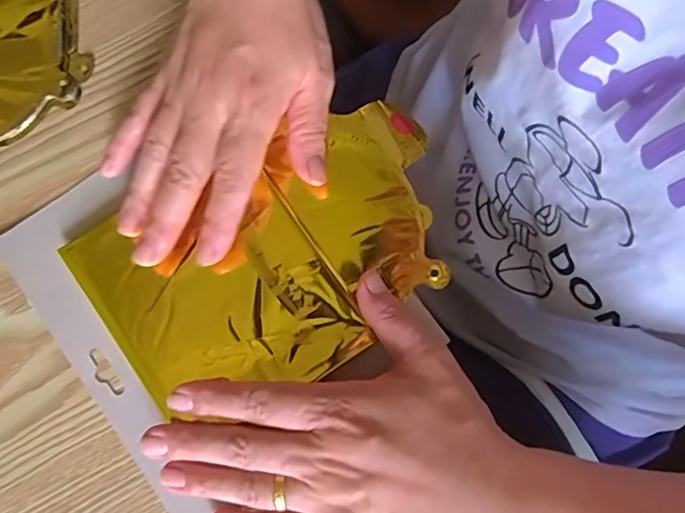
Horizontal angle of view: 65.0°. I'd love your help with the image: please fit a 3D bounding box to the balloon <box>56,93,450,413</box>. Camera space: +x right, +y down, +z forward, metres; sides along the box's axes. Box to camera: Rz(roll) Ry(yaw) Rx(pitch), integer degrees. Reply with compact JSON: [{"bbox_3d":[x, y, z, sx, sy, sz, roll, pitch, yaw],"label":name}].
[{"bbox_3d":[-0.032,0.002,0.286,0.192,0.016,0.118,-28,80,-4],"label":"balloon"}]

